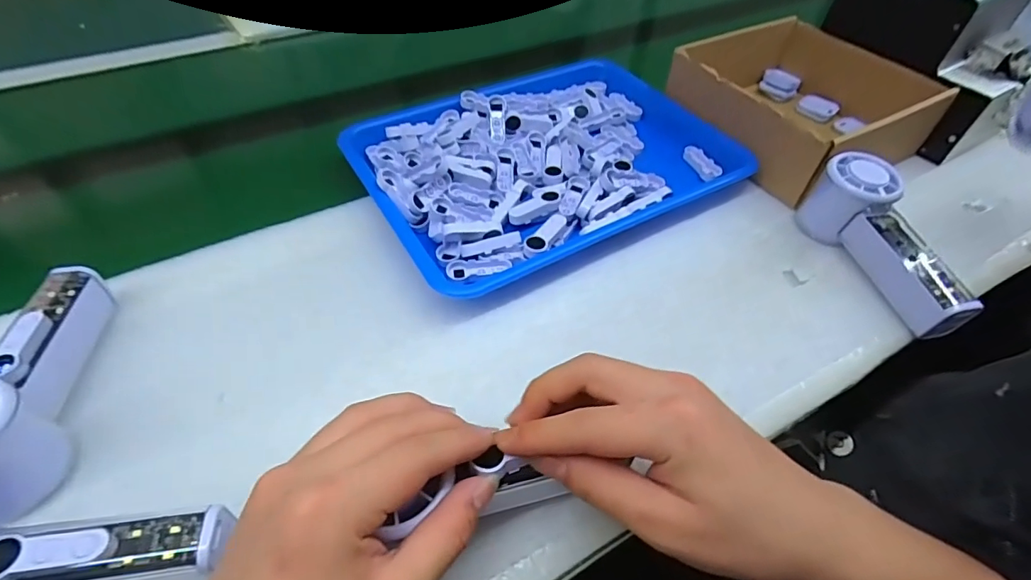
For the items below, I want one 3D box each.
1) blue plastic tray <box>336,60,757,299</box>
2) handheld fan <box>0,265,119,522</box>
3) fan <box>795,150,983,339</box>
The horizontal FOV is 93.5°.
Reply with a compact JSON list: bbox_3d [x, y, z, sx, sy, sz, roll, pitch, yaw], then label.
[{"bbox_3d":[0.031,-0.134,0.469,0.337,0.027,0.243,-25,55,-22],"label":"blue plastic tray"},{"bbox_3d":[-0.290,0.050,0.287,0.049,0.062,0.160,-9,51,-10],"label":"handheld fan"},{"bbox_3d":[0.296,-0.038,0.383,0.059,0.061,0.154,-12,51,-12],"label":"fan"}]

